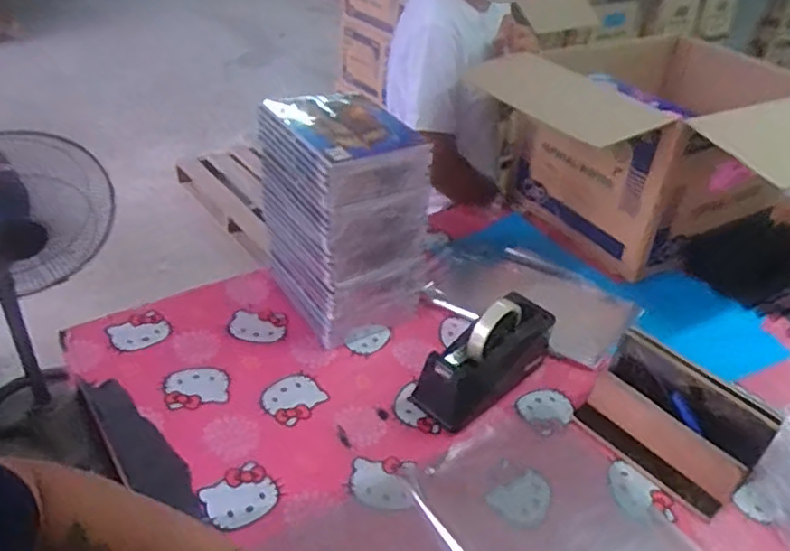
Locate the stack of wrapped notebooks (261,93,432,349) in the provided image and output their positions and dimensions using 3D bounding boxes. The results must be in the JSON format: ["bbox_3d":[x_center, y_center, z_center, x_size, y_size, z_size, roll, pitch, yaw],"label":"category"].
[{"bbox_3d":[-0.082,-0.091,0.915,0.175,0.282,0.236,-18,44,-30],"label":"stack of wrapped notebooks"}]

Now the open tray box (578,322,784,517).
[{"bbox_3d":[0.330,0.172,0.780,0.036,0.143,0.197,-4,33,-47],"label":"open tray box"}]

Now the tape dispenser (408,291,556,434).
[{"bbox_3d":[0.116,0.101,0.840,0.209,0.113,0.082,-25,48,-36],"label":"tape dispenser"}]

